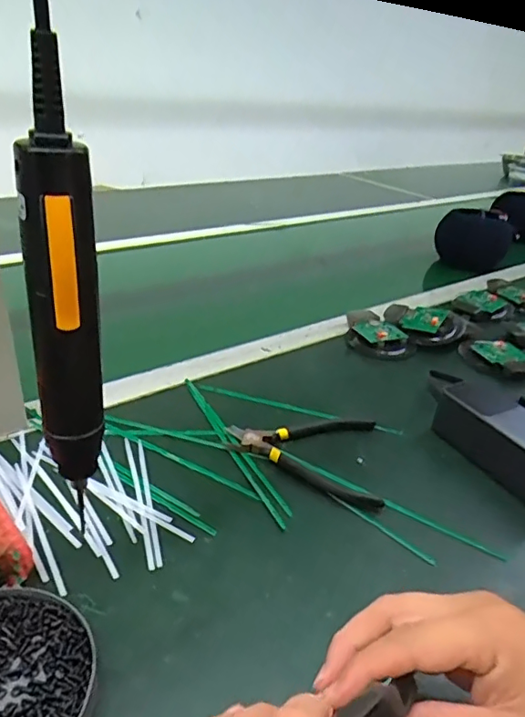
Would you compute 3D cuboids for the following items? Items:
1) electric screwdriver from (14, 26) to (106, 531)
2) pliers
[{"bbox_3d":[-0.096,-0.023,0.257,0.034,0.219,0.033,-6,32,-20],"label":"electric screwdriver"},{"bbox_3d":[0.037,0.084,0.481,0.136,0.012,0.113,7,30,1],"label":"pliers"}]

